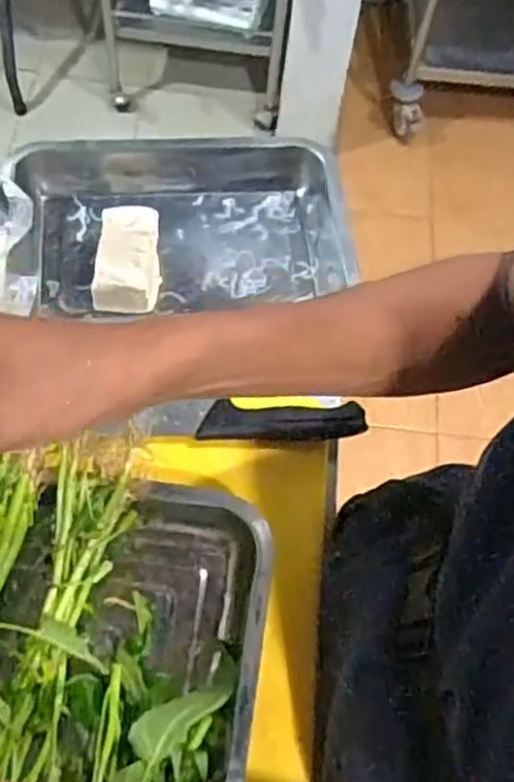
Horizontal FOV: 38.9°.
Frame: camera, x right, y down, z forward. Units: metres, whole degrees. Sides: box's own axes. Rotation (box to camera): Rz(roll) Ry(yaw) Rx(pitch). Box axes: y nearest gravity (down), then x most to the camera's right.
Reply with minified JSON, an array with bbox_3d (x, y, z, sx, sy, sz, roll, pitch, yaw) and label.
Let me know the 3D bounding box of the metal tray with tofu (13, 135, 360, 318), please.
[{"bbox_3d":[-0.065,-0.152,0.661,0.274,0.058,0.161,-7,66,-4],"label":"metal tray with tofu"}]

